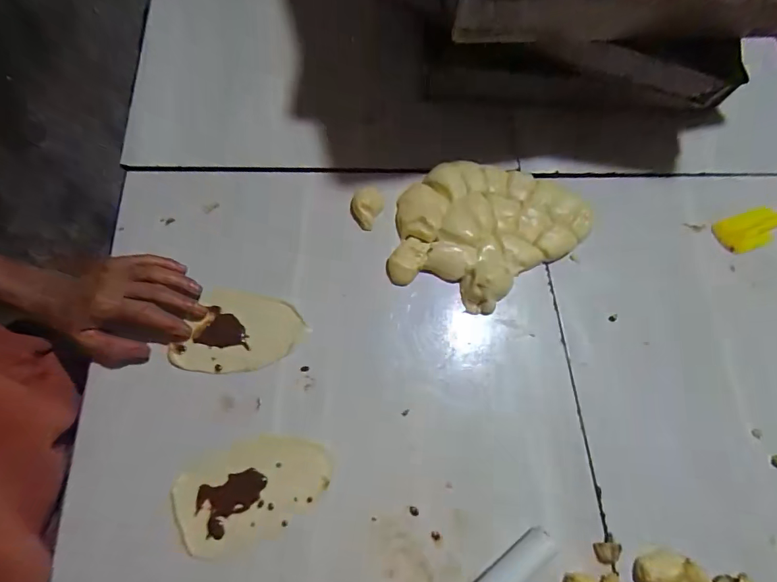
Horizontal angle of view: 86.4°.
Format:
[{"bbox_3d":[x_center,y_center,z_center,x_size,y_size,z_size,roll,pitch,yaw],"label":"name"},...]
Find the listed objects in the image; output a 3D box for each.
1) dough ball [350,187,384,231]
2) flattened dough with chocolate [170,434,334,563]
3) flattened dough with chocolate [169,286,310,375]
[{"bbox_3d":[-0.026,-0.100,0.500,0.038,0.020,0.050,13,69,1],"label":"dough ball"},{"bbox_3d":[-0.122,0.185,0.384,0.138,0.007,0.089,-21,72,-11],"label":"flattened dough with chocolate"},{"bbox_3d":[-0.152,0.045,0.436,0.122,0.011,0.089,8,67,0],"label":"flattened dough with chocolate"}]

